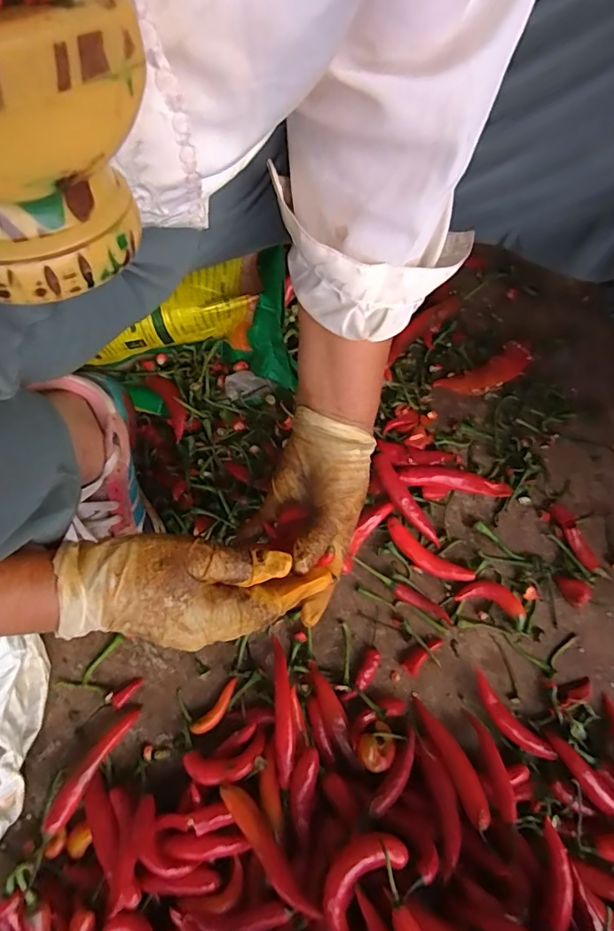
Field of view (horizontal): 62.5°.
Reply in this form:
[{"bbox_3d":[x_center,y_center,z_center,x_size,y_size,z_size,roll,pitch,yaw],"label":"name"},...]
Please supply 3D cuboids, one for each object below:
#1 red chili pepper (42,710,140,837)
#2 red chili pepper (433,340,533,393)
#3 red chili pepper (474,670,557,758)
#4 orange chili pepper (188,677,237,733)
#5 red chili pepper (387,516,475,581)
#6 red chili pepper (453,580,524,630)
[{"bbox_3d":[-0.183,0.256,0.430,0.018,0.011,0.103,31,60,10],"label":"red chili pepper"},{"bbox_3d":[0.191,-0.099,0.537,0.103,0.016,0.037,-27,74,-7],"label":"red chili pepper"},{"bbox_3d":[0.176,0.224,0.442,0.023,0.014,0.085,-39,76,-10],"label":"red chili pepper"},{"bbox_3d":[-0.080,0.217,0.454,0.017,0.007,0.054,36,64,11],"label":"orange chili pepper"},{"bbox_3d":[0.112,0.085,0.480,0.092,0.011,0.024,34,76,11],"label":"red chili pepper"},{"bbox_3d":[0.174,0.124,0.467,0.064,0.012,0.029,25,75,9],"label":"red chili pepper"}]

